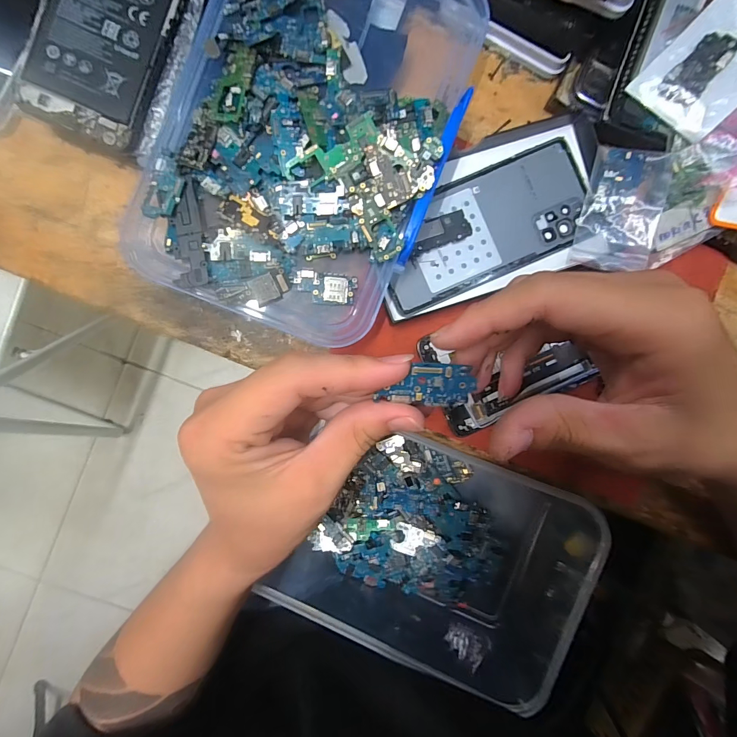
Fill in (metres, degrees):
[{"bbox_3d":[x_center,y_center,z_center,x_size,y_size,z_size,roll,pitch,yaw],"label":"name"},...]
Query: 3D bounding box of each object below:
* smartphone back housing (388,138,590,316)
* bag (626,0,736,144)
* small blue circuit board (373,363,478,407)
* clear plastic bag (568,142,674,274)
[{"bbox_3d":[0.084,-0.100,0.267,0.158,0.007,0.075,-24,93,-2],"label":"smartphone back housing"},{"bbox_3d":[0.219,-0.195,0.223,0.093,0.015,0.057,-45,79,27],"label":"bag"},{"bbox_3d":[0.025,0.008,0.166,0.042,0.005,0.020,-7,92,1],"label":"small blue circuit board"},{"bbox_3d":[0.174,-0.109,0.260,0.048,0.012,0.078,12,97,12],"label":"clear plastic bag"}]

